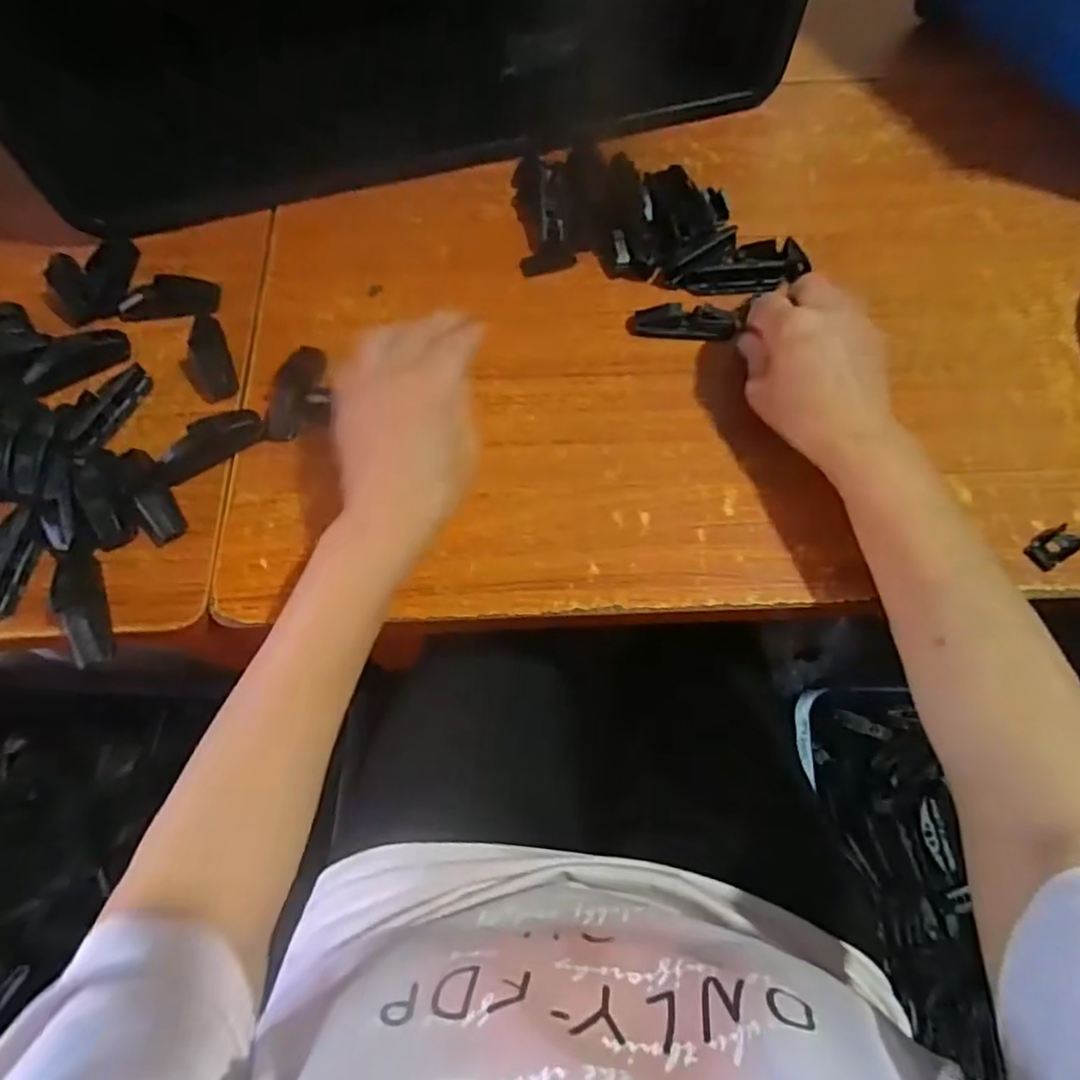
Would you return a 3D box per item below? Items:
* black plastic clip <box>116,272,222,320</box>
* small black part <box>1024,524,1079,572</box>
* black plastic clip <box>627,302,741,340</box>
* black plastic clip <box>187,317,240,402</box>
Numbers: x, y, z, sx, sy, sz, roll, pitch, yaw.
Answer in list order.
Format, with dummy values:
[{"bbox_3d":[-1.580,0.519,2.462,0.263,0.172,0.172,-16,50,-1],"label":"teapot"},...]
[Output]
[{"bbox_3d":[-0.279,-0.181,0.483,0.069,0.024,0.027,-5,67,-1],"label":"black plastic clip"},{"bbox_3d":[0.325,0.003,0.407,0.037,0.008,0.020,-30,70,-11],"label":"small black part"},{"bbox_3d":[0.105,-0.160,0.474,0.077,0.018,0.019,3,67,5],"label":"black plastic clip"},{"bbox_3d":[-0.237,-0.135,0.465,0.026,0.017,0.077,-19,68,-7],"label":"black plastic clip"}]

